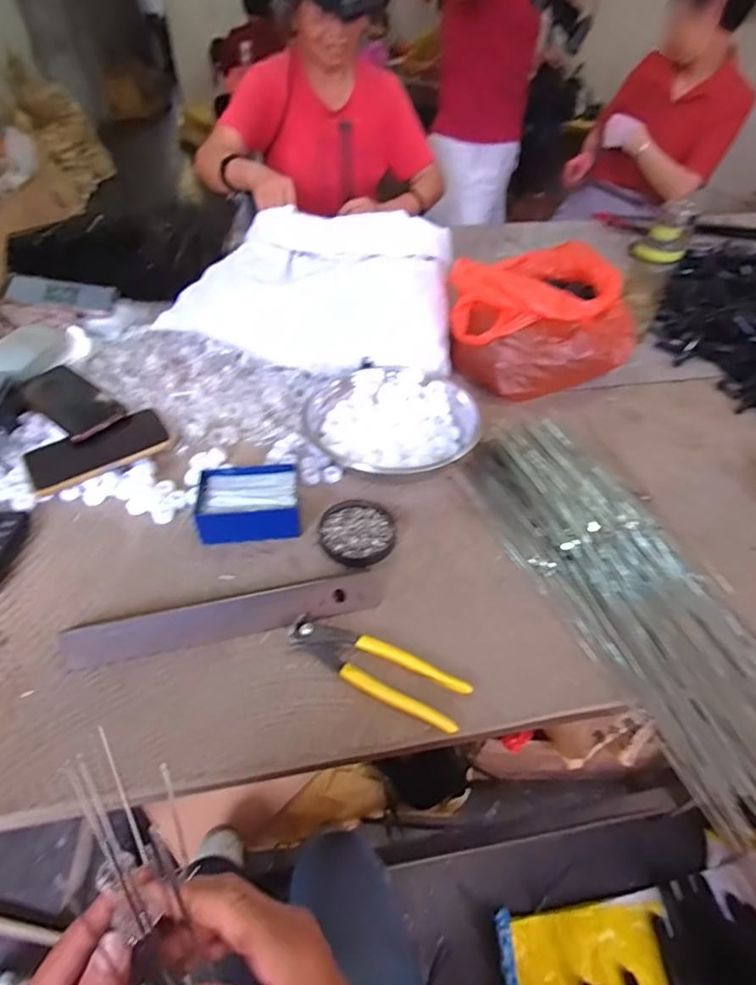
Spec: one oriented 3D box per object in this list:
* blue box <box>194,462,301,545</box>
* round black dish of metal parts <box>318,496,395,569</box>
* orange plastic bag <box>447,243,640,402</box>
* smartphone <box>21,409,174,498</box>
[{"bbox_3d":[-0.145,0.013,0.583,0.110,0.039,0.086,-3,43,-5],"label":"blue box"},{"bbox_3d":[-0.022,0.044,0.578,0.083,0.015,0.091,1,45,-1],"label":"round black dish of metal parts"},{"bbox_3d":[0.268,-0.277,0.824,0.261,0.153,0.290,28,49,26],"label":"orange plastic bag"},{"bbox_3d":[-0.345,-0.055,0.638,0.159,0.012,0.068,-23,50,-23],"label":"smartphone"}]

